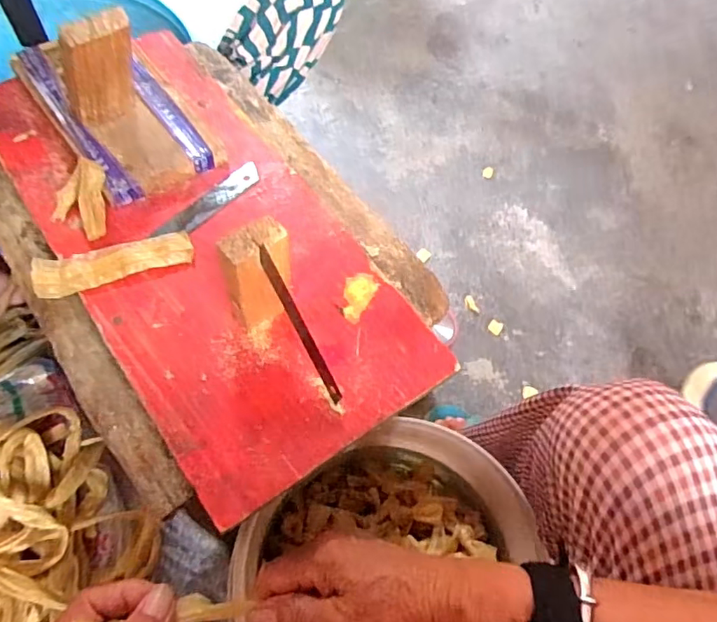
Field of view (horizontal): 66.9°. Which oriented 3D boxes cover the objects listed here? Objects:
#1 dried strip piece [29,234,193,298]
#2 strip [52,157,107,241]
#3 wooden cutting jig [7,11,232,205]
[{"bbox_3d":[-0.155,-0.032,0.345,0.093,0.011,0.028,-15,64,-15],"label":"dried strip piece"},{"bbox_3d":[-0.183,-0.072,0.357,0.035,0.004,0.054,-5,82,11],"label":"strip"},{"bbox_3d":[-0.172,-0.162,0.372,0.087,0.088,0.156,-34,69,-23],"label":"wooden cutting jig"}]

